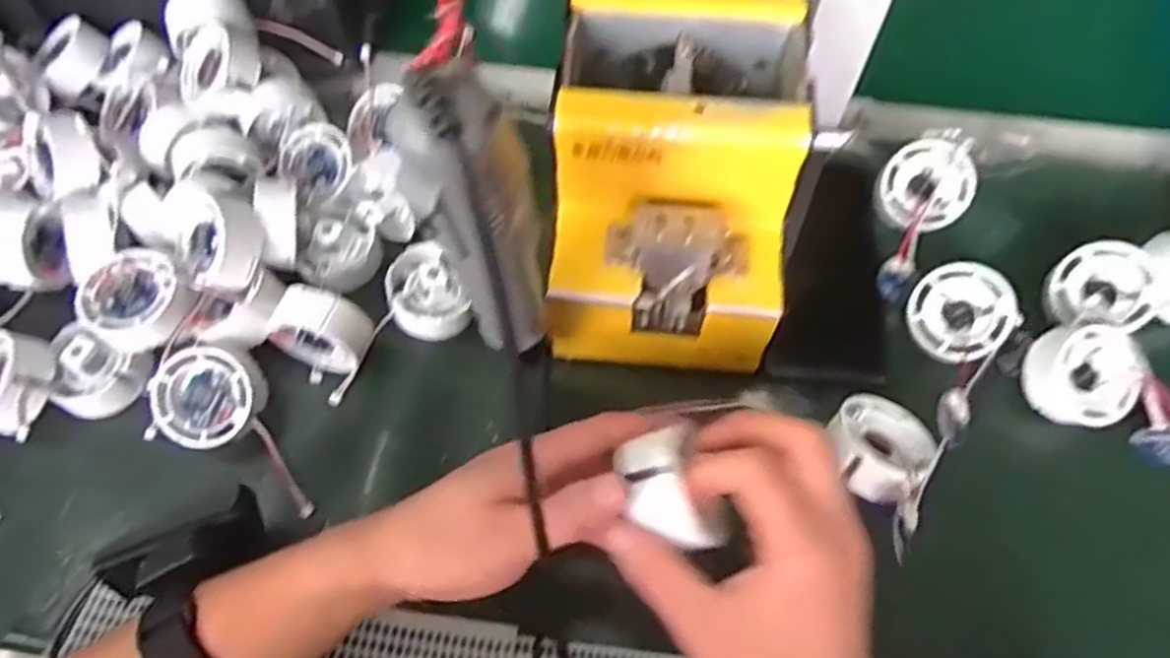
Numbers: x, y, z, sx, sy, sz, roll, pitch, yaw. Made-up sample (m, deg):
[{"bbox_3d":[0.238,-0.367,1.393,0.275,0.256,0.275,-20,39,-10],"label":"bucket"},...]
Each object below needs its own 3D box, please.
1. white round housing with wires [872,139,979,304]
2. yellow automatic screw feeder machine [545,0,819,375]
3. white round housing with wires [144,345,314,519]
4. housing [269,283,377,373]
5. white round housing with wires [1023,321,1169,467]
[{"bbox_3d":[0.208,-0.069,0.489,0.054,0.022,0.105,23,85,12],"label":"white round housing with wires"},{"bbox_3d":[0.051,-0.089,0.428,0.123,0.131,0.177,7,63,5],"label":"yellow automatic screw feeder machine"},{"bbox_3d":[-0.189,0.055,0.430,0.109,0.044,0.062,31,67,16],"label":"white round housing with wires"},{"bbox_3d":[-0.155,-0.001,0.452,0.047,0.046,0.031,13,64,7],"label":"housing"},{"bbox_3d":[0.298,0.033,0.432,0.097,0.041,0.059,23,65,12],"label":"white round housing with wires"}]

